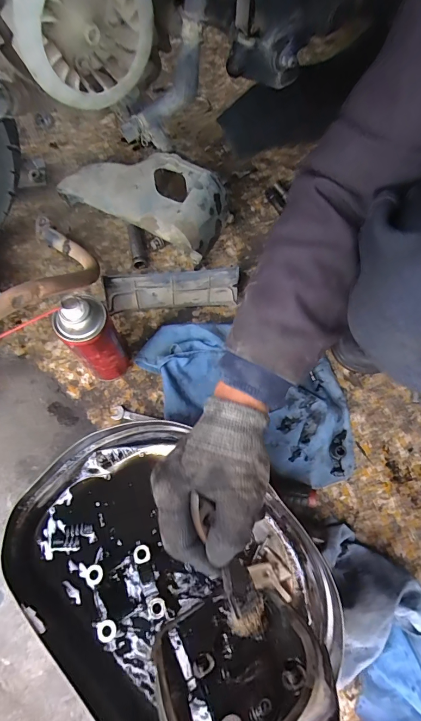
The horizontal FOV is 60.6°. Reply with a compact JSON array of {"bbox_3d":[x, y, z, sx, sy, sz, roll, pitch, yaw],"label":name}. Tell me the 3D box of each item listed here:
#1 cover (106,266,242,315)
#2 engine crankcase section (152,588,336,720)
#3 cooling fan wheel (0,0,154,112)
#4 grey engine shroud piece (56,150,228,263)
[{"bbox_3d":[-0.059,-0.112,0.559,0.199,0.030,0.068,-6,70,-4],"label":"cover"},{"bbox_3d":[0.021,0.234,0.268,0.116,0.141,0.027,-22,96,-18],"label":"engine crankcase section"},{"bbox_3d":[-0.111,-0.303,0.328,0.130,0.117,0.054,-24,72,-10],"label":"cooling fan wheel"},{"bbox_3d":[-0.100,-0.260,0.578,0.238,0.101,0.125,28,71,8],"label":"grey engine shroud piece"}]

